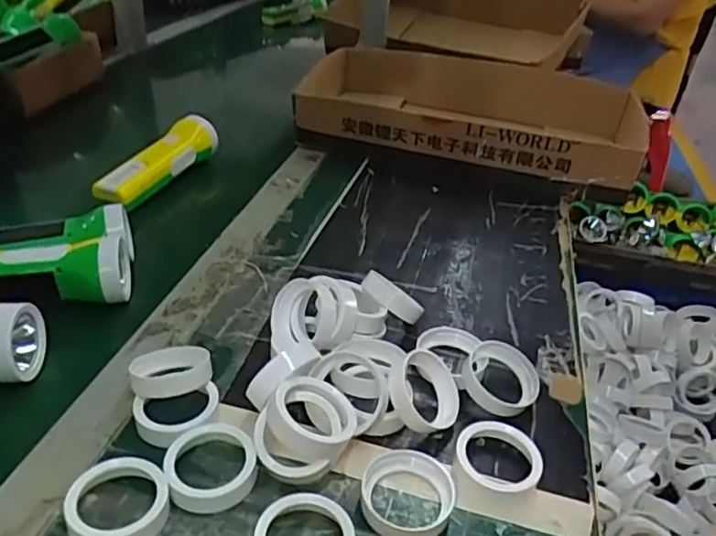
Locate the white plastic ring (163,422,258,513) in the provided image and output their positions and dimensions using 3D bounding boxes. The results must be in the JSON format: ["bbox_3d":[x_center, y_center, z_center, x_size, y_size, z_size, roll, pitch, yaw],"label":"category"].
[{"bbox_3d":[-0.086,0.115,0.365,0.051,0.019,0.046,-6,35,-19],"label":"white plastic ring"}]

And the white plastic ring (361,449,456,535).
[{"bbox_3d":[0.029,0.134,0.367,0.053,0.016,0.057,5,33,-3],"label":"white plastic ring"}]

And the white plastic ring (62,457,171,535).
[{"bbox_3d":[-0.132,0.131,0.345,0.053,0.017,0.046,-3,34,-15],"label":"white plastic ring"}]

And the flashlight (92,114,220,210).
[{"bbox_3d":[-0.216,-0.116,0.679,0.043,0.044,0.163,18,35,17],"label":"flashlight"}]

